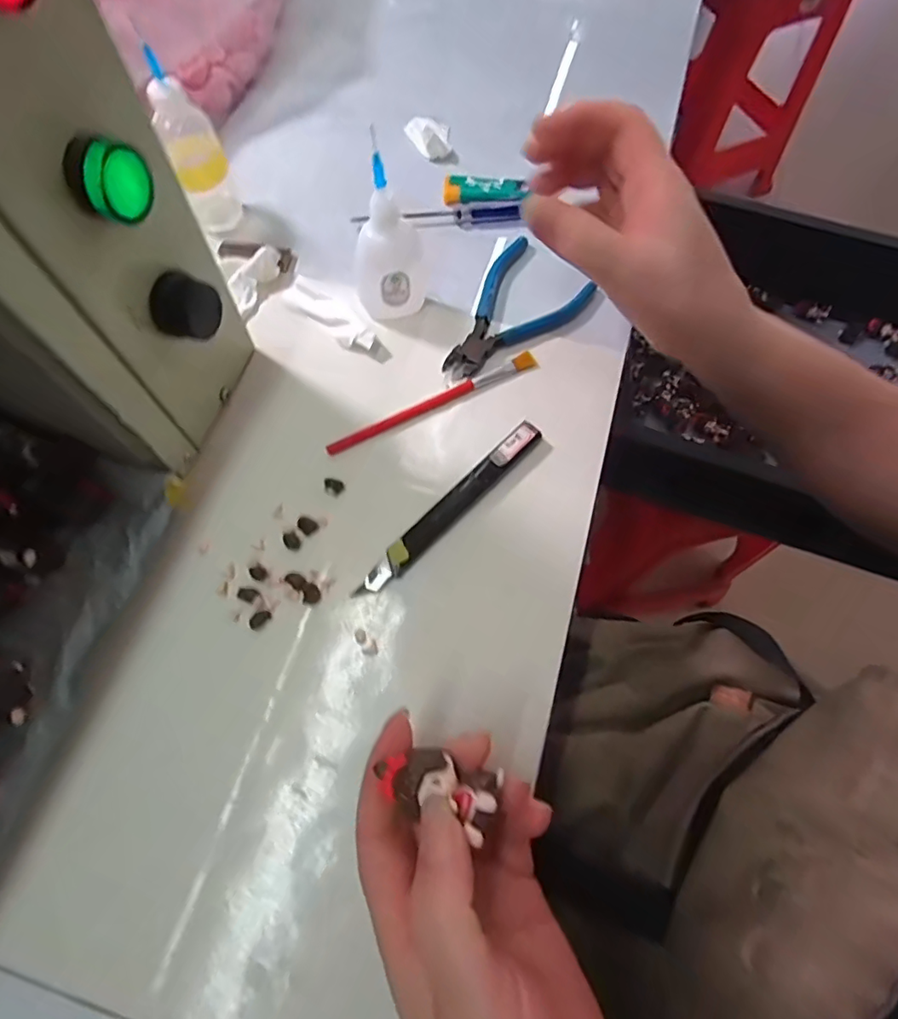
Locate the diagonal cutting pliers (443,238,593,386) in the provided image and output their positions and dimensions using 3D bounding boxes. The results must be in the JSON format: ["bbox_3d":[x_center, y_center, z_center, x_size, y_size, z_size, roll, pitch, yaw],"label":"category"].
[{"bbox_3d":[0.040,-0.127,0.350,0.064,0.015,0.112,37,72,13],"label":"diagonal cutting pliers"}]

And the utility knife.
[{"bbox_3d":[0.002,-0.002,0.302,0.014,0.008,0.138,42,73,15],"label":"utility knife"}]

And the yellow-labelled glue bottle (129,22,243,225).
[{"bbox_3d":[-0.169,-0.242,0.343,0.034,0.100,0.033,-23,70,-10],"label":"yellow-labelled glue bottle"}]

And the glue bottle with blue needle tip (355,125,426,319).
[{"bbox_3d":[-0.038,-0.162,0.318,0.041,0.100,0.030,-11,69,-5],"label":"glue bottle with blue needle tip"}]

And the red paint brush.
[{"bbox_3d":[-0.009,-0.069,0.331,0.145,0.004,0.010,-26,71,-11],"label":"red paint brush"}]

